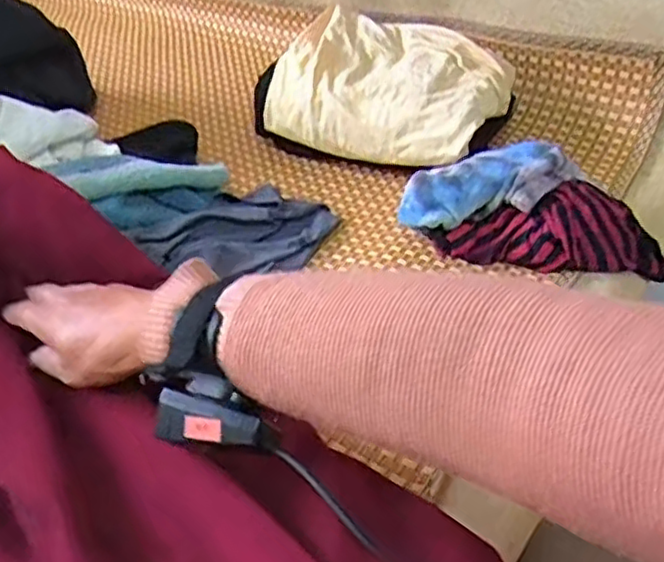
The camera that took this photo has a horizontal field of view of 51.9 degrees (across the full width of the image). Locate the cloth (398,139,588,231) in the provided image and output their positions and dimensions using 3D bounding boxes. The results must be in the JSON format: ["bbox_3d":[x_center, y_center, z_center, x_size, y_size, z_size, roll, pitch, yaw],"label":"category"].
[{"bbox_3d":[0.144,-0.088,0.633,0.152,0.048,0.102,-28,47,-30],"label":"cloth"}]

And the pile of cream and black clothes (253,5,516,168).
[{"bbox_3d":[0.060,-0.219,0.789,0.276,0.100,0.181,21,43,24],"label":"pile of cream and black clothes"}]

